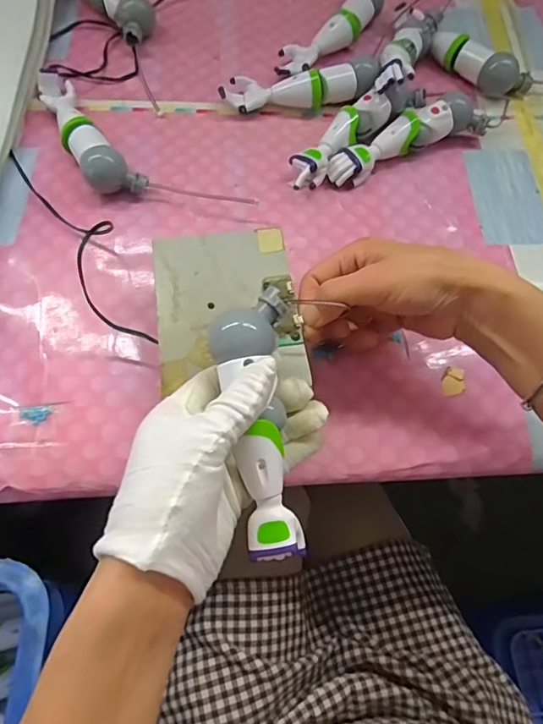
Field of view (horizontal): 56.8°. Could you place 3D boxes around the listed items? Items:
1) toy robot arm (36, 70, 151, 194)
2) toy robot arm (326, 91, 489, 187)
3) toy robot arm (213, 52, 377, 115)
[{"bbox_3d":[-0.165,-0.199,0.434,0.042,0.031,0.155,-33,73,-15],"label":"toy robot arm"},{"bbox_3d":[0.118,-0.199,0.449,0.154,0.031,0.036,-23,71,-12],"label":"toy robot arm"},{"bbox_3d":[0.027,-0.255,0.470,0.143,0.031,0.038,-10,68,-7],"label":"toy robot arm"}]

